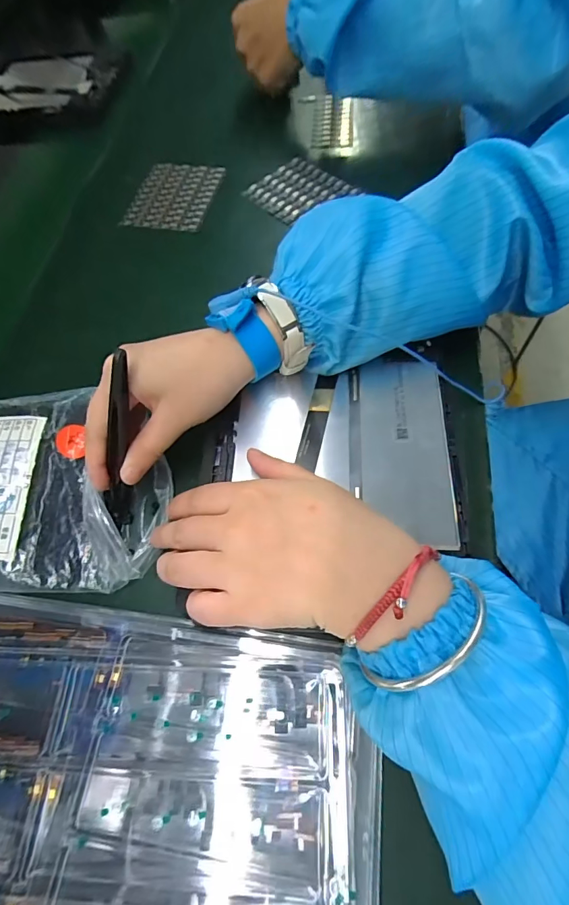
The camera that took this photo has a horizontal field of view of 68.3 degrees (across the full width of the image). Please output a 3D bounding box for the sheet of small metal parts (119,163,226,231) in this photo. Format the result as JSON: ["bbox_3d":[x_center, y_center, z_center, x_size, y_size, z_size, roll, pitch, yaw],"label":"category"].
[{"bbox_3d":[-0.113,-0.263,0.428,0.081,0.004,0.096,12,69,10],"label":"sheet of small metal parts"}]

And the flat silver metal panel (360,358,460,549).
[{"bbox_3d":[0.074,-0.005,0.259,0.052,0.008,0.123,0,64,7],"label":"flat silver metal panel"}]

